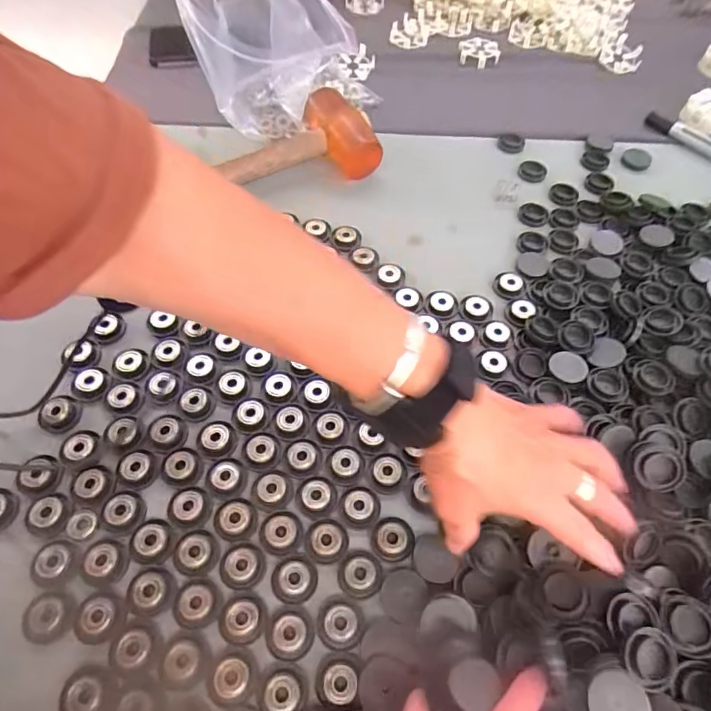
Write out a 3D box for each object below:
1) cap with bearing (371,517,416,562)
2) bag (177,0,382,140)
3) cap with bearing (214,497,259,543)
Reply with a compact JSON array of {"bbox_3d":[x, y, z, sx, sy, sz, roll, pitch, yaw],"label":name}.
[{"bbox_3d":[0.028,0.136,0.372,0.031,0.012,0.030,1,58,-1],"label":"cap with bearing"},{"bbox_3d":[-0.086,-0.366,0.564,0.199,0.193,0.122,-31,63,-19],"label":"bag"},{"bbox_3d":[-0.089,0.121,0.373,0.029,0.006,0.032,-5,58,-4],"label":"cap with bearing"}]

